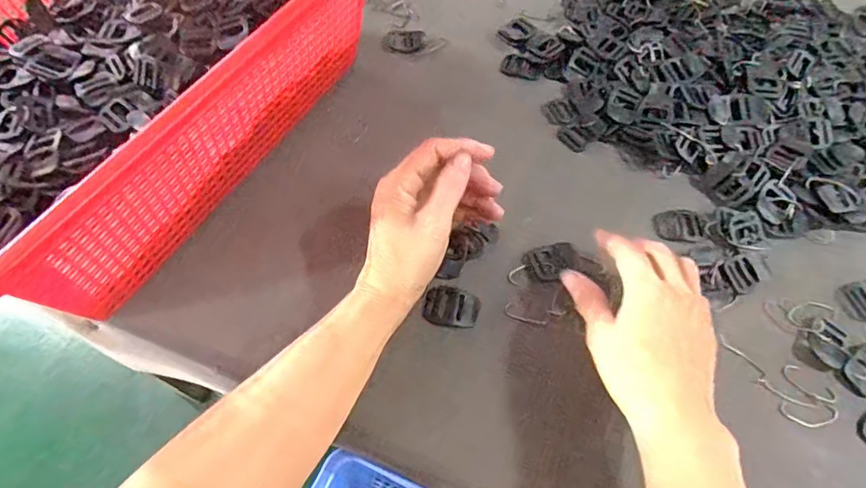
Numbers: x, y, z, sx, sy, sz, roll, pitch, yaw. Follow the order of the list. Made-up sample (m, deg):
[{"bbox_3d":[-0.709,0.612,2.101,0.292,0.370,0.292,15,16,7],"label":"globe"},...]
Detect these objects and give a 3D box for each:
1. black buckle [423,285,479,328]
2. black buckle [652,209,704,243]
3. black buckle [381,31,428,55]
[{"bbox_3d":[0.014,0.045,0.369,0.039,0.007,0.027,9,60,4],"label":"black buckle"},{"bbox_3d":[0.198,-0.016,0.408,0.038,0.010,0.031,5,60,1],"label":"black buckle"},{"bbox_3d":[-0.028,-0.205,0.509,0.043,0.005,0.030,6,60,2],"label":"black buckle"}]

